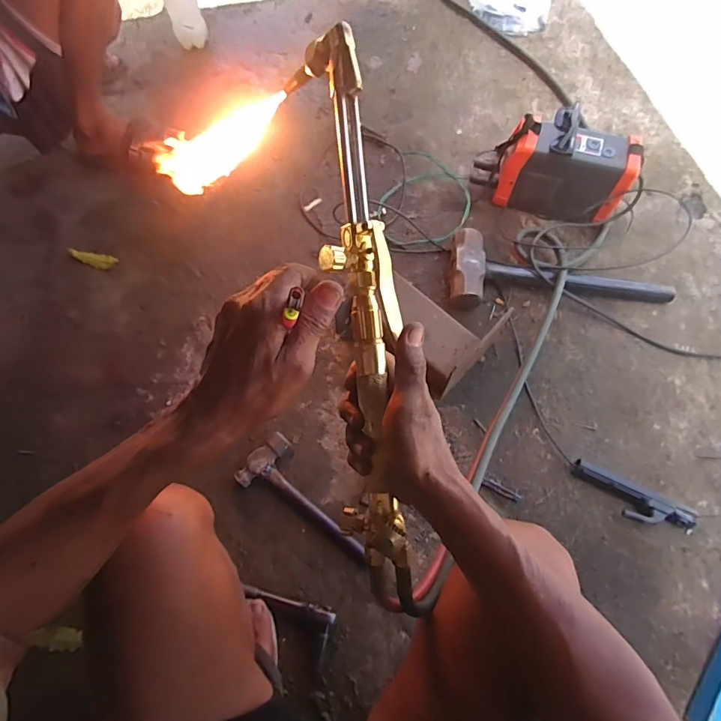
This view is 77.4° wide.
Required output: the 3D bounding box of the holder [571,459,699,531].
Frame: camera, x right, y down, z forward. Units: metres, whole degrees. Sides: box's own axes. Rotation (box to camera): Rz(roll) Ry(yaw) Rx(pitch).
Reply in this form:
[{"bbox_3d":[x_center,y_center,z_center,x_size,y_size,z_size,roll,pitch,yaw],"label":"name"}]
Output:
[{"bbox_3d":[0.440,0.228,0.730,0.190,0.029,0.057,24,69,11],"label":"holder"}]

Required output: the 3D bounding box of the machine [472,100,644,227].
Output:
[{"bbox_3d":[0.403,-0.416,0.949,0.301,0.173,0.145,17,68,8],"label":"machine"}]

